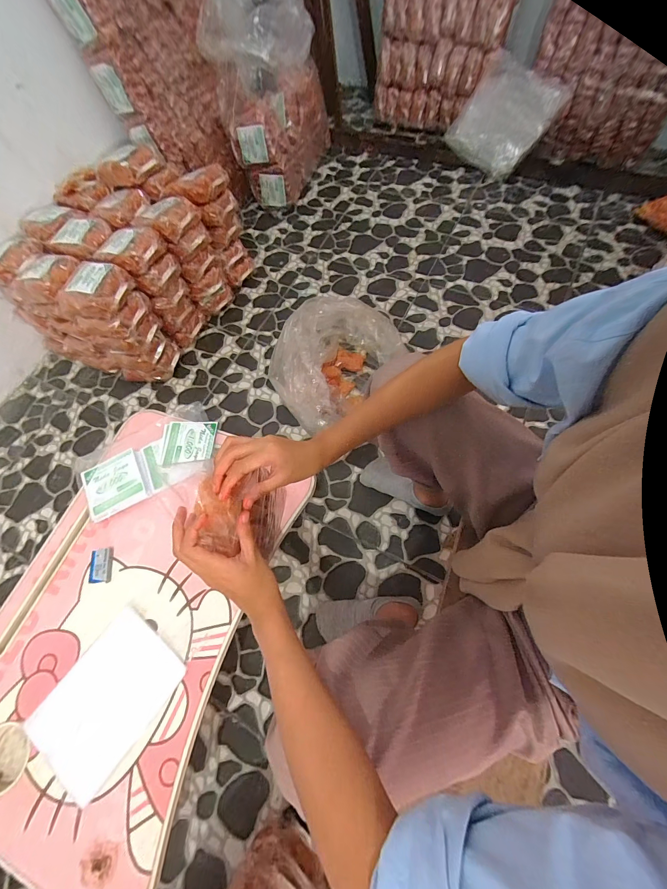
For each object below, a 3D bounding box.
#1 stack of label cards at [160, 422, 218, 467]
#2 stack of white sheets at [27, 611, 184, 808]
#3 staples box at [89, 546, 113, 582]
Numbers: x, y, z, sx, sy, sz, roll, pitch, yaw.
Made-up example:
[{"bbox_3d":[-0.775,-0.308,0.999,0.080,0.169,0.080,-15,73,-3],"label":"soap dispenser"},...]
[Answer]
[{"bbox_3d":[-0.265,-0.003,0.597,0.096,0.010,0.080,-1,65,6],"label":"stack of label cards"},{"bbox_3d":[-0.313,0.350,0.456,0.139,0.010,0.188,32,72,19],"label":"stack of white sheets"},{"bbox_3d":[-0.371,0.192,0.523,0.030,0.013,0.054,-14,64,0],"label":"staples box"}]

